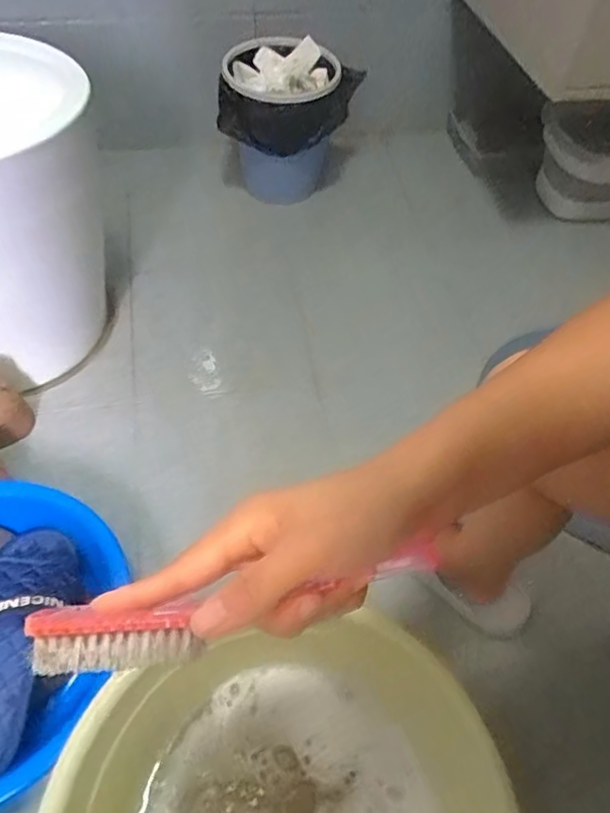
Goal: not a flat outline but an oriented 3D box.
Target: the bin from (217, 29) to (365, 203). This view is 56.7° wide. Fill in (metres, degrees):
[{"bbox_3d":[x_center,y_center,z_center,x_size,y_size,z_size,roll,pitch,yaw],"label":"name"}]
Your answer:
[{"bbox_3d":[-0.045,-0.552,1.123,0.253,0.253,0.182,-14,56,-13],"label":"bin"}]

